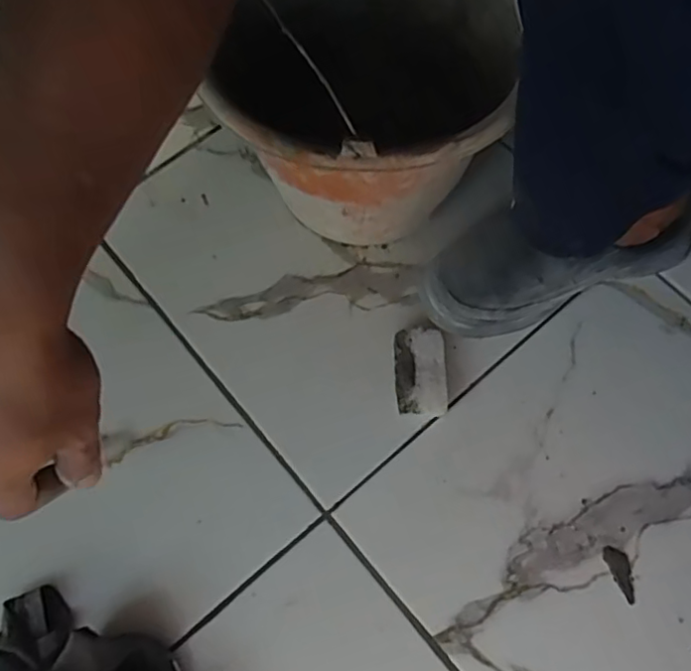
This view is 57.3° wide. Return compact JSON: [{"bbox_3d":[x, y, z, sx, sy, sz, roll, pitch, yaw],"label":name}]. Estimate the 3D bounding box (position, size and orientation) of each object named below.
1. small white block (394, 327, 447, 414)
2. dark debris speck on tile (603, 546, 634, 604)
[{"bbox_3d":[0.071,0.034,0.599,0.046,0.024,0.081,-2,67,1],"label":"small white block"},{"bbox_3d":[0.237,0.202,0.540,0.019,0.004,0.046,-22,69,-8],"label":"dark debris speck on tile"}]

